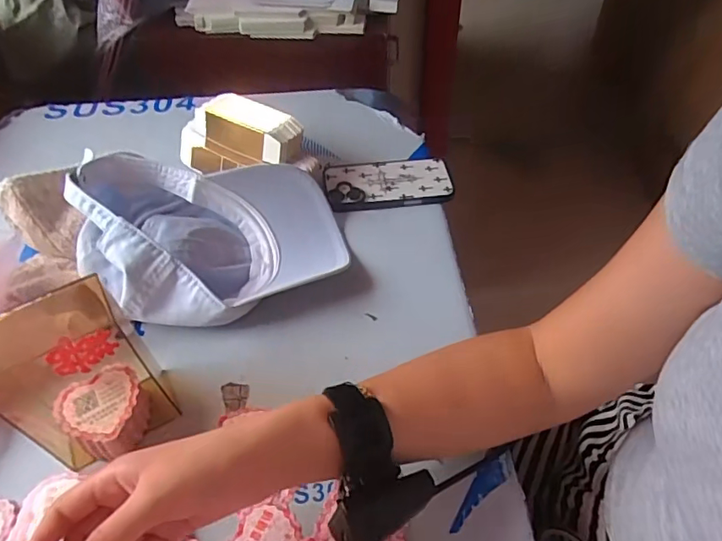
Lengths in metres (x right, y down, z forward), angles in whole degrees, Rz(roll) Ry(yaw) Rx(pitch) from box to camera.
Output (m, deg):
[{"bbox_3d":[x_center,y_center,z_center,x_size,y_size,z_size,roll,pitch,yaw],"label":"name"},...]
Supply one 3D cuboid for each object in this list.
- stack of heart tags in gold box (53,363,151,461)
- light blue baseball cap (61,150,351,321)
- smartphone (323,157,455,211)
[{"bbox_3d":[-0.198,0.111,0.414,0.061,0.034,0.058,29,59,24],"label":"stack of heart tags in gold box"},{"bbox_3d":[-0.144,-0.033,0.511,0.252,0.088,0.179,-5,51,0],"label":"light blue baseball cap"},{"bbox_3d":[0.031,-0.105,0.609,0.145,0.013,0.072,-7,51,-2],"label":"smartphone"}]

